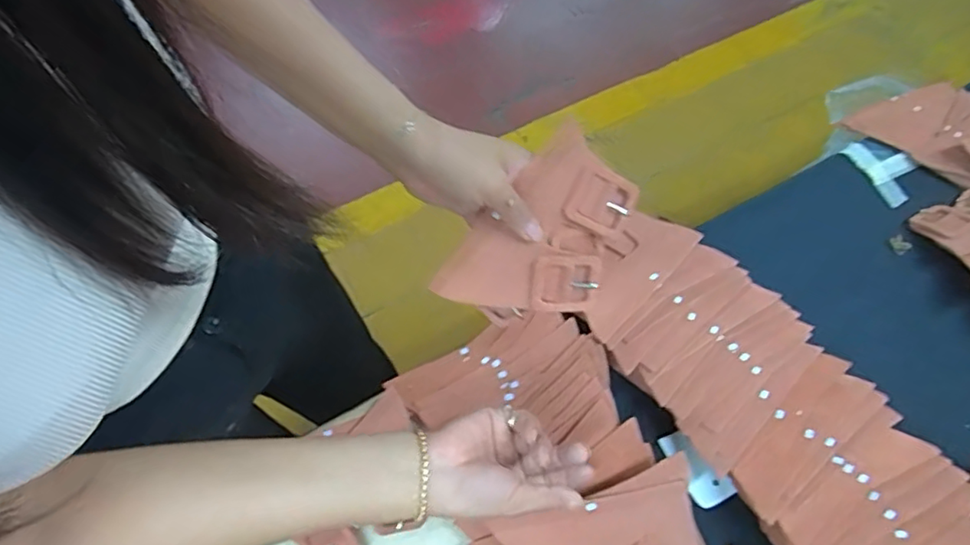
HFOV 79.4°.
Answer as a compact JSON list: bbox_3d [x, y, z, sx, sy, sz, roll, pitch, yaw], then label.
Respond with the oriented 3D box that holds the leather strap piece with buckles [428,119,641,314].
[{"bbox_3d":[0.046,-0.019,0.450,0.101,0.021,0.157,42,100,-1],"label":"leather strap piece with buckles"}]

